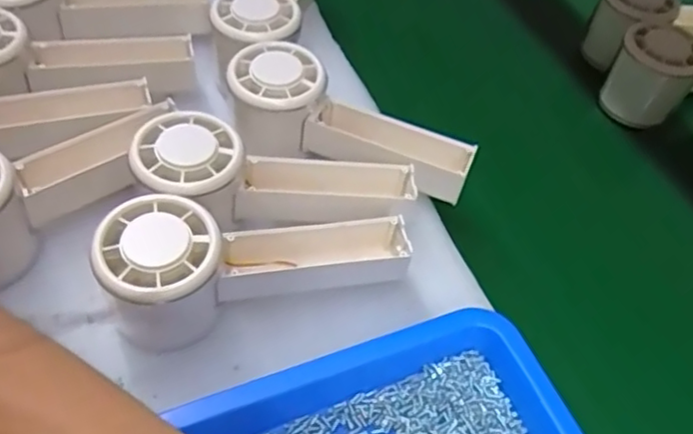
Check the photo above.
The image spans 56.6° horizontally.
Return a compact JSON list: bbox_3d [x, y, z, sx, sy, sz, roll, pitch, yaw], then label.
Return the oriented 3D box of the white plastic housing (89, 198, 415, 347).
[{"bbox_3d":[-0.043,0.017,0.328,0.151,0.059,0.048,-15,54,-17],"label":"white plastic housing"}]

